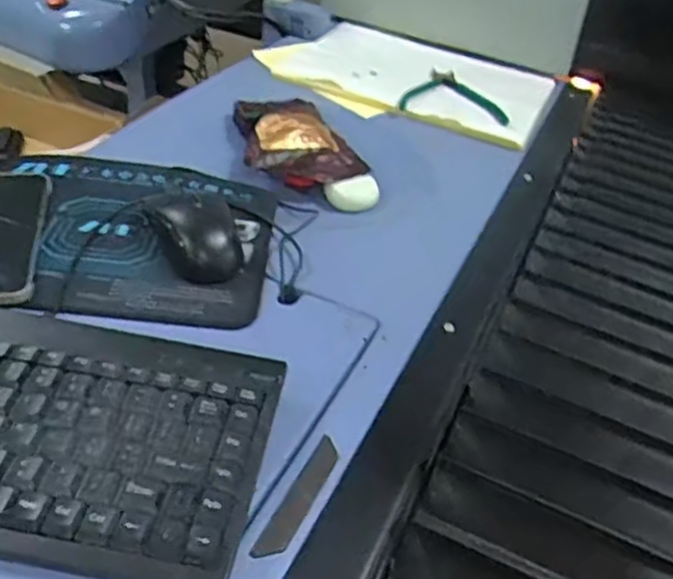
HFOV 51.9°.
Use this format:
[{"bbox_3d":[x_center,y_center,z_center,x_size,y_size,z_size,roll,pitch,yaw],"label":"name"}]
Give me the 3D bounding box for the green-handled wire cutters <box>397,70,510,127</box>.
[{"bbox_3d":[0.139,-0.236,0.818,0.122,0.017,0.126,8,39,2],"label":"green-handled wire cutters"}]

